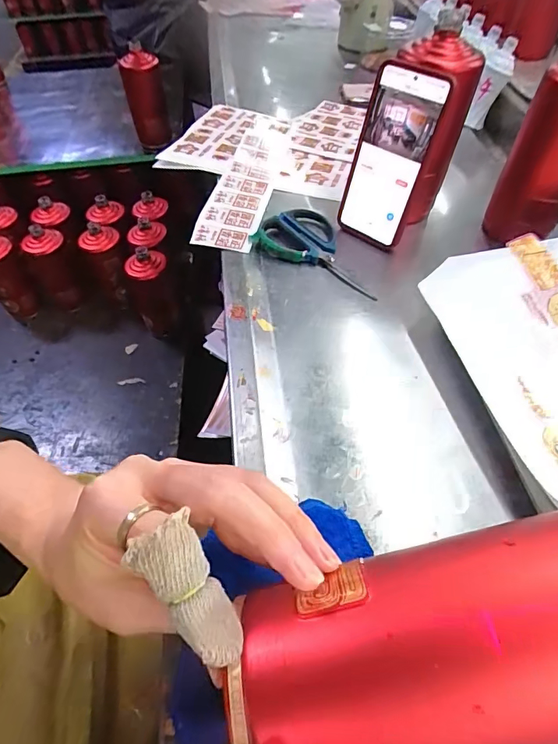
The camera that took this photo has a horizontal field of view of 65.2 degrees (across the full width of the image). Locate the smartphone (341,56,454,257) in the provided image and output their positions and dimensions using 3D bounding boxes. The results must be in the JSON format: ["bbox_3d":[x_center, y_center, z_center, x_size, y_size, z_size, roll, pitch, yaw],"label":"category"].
[{"bbox_3d":[0.115,-0.224,0.468,0.086,0.170,0.015,36,43,26],"label":"smartphone"}]

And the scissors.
[{"bbox_3d":[0.052,-0.142,0.492,0.159,0.012,0.089,31,59,23],"label":"scissors"}]

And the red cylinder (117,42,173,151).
[{"bbox_3d":[-0.295,-0.607,0.982,0.082,0.187,0.076,-19,54,-13],"label":"red cylinder"}]

